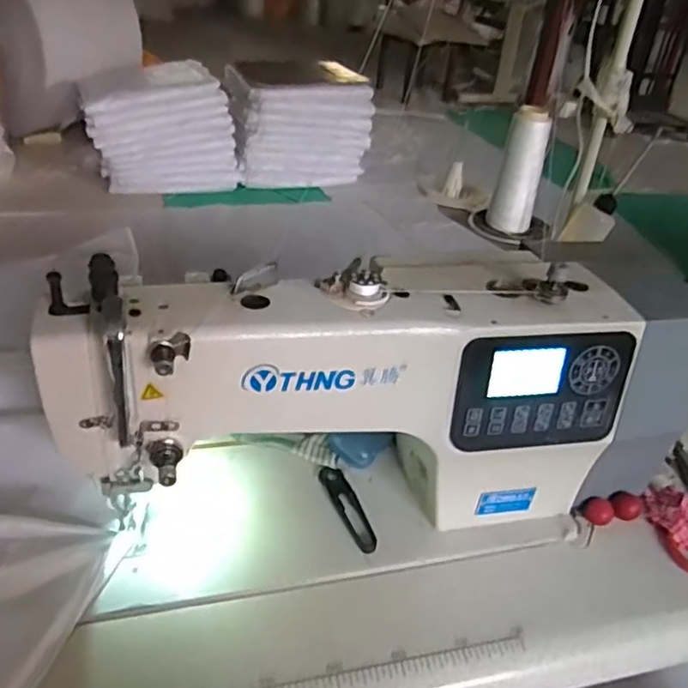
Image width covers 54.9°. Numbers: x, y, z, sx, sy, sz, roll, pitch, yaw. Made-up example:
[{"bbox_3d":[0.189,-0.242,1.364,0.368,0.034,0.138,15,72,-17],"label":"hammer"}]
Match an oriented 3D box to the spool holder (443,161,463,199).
[{"bbox_3d":[0.175,-0.260,1.049,0.028,0.055,0.020,13,35,9],"label":"spool holder"}]

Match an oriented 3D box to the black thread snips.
[{"bbox_3d":[0.005,0.153,0.626,0.024,0.004,0.106,-10,38,-22],"label":"black thread snips"}]

